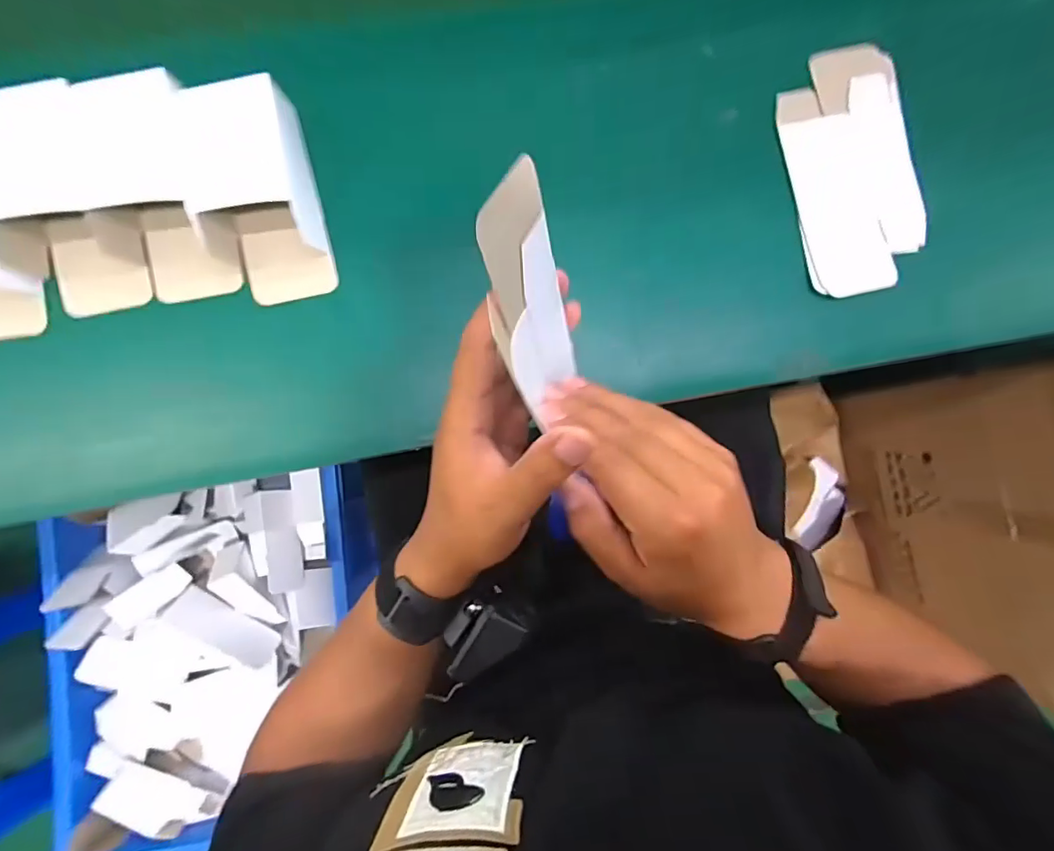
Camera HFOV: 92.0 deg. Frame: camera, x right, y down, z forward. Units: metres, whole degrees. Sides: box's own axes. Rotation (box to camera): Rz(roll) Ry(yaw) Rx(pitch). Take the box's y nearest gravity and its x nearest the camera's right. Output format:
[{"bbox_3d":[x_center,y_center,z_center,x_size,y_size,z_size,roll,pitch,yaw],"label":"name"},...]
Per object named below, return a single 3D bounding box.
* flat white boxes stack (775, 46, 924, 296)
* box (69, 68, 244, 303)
[{"bbox_3d":[0.268,-0.209,0.419,0.102,0.012,0.201,-9,85,-3],"label":"flat white boxes stack"},{"bbox_3d":[-0.263,-0.165,0.365,0.081,0.051,0.140,-13,86,-3],"label":"box"}]

